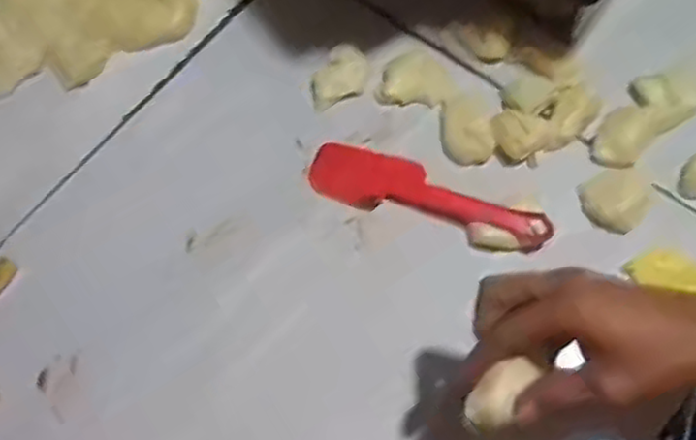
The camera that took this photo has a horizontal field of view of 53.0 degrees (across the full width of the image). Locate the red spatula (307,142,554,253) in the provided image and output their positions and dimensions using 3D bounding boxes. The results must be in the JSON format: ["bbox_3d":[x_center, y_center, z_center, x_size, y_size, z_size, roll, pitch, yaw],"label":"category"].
[{"bbox_3d":[0.063,-0.019,0.559,0.195,0.014,0.049,18,71,12],"label":"red spatula"}]

